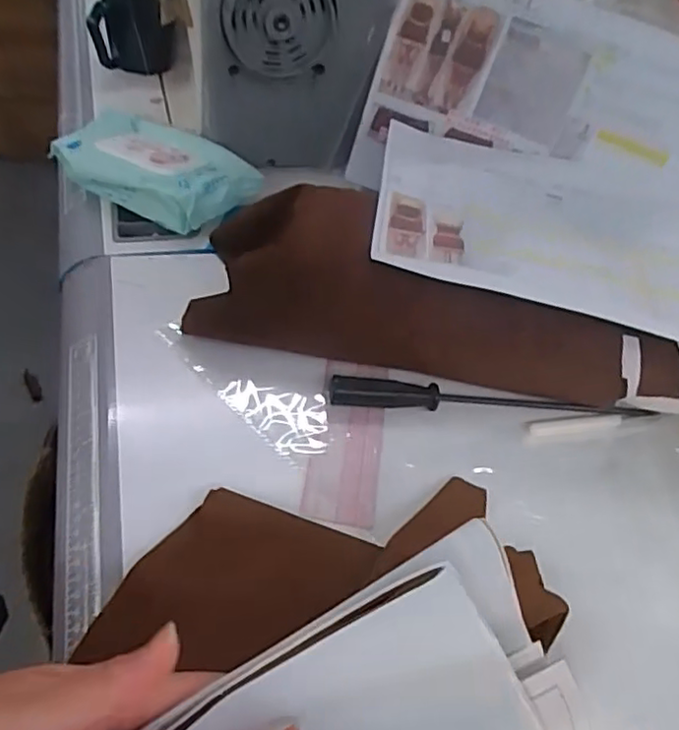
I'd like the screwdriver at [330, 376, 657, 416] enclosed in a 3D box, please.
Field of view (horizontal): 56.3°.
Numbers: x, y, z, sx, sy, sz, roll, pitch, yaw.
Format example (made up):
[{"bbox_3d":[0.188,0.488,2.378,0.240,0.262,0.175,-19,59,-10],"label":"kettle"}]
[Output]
[{"bbox_3d":[0.126,0.023,0.486,0.264,0.017,0.018,2,51,-4],"label":"screwdriver"}]

